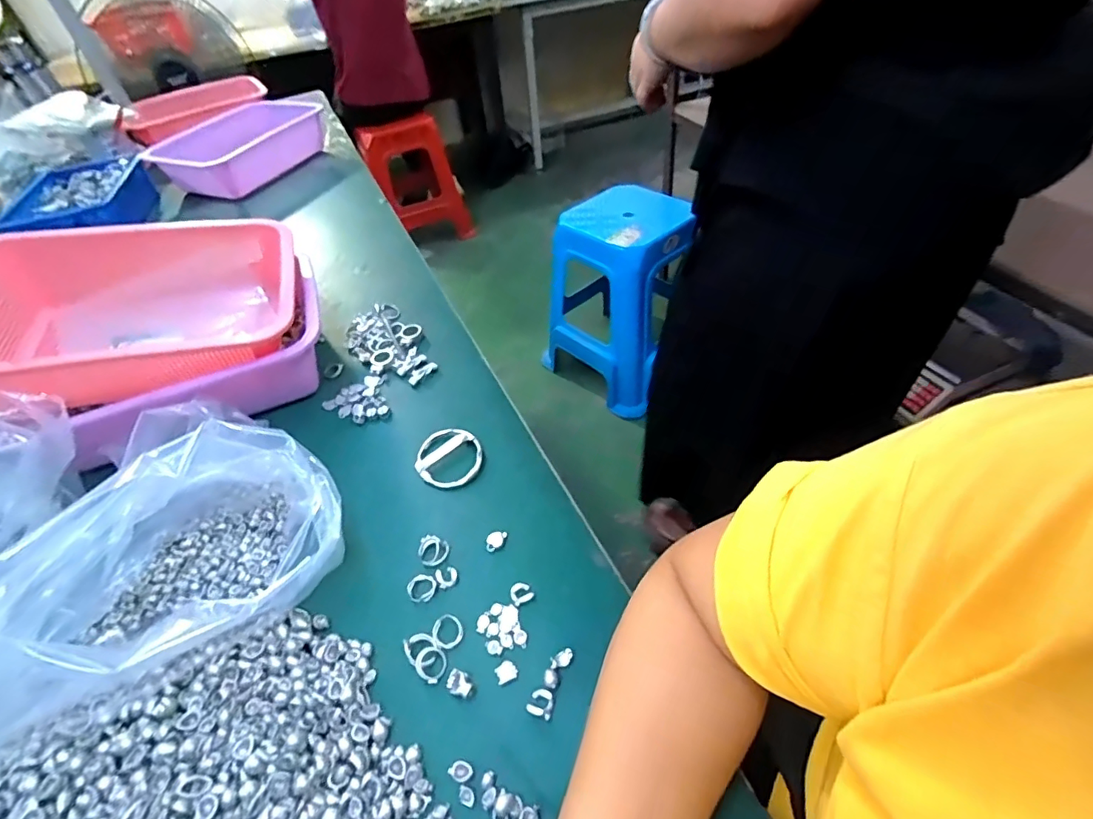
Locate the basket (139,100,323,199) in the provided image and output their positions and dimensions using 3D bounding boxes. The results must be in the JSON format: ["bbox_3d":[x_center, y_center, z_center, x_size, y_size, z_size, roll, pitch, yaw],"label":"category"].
[{"bbox_3d":[-0.598,-0.526,1.028,0.213,0.071,0.320,23,54,27],"label":"basket"}]

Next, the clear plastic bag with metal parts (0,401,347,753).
[{"bbox_3d":[-0.265,0.105,0.368,0.220,0.108,0.151,-32,50,-19],"label":"clear plastic bag with metal parts"}]

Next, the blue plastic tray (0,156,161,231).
[{"bbox_3d":[-0.814,-0.354,0.898,0.199,0.074,0.246,-18,47,-9],"label":"blue plastic tray"}]

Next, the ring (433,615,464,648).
[{"bbox_3d":[-0.070,0.157,0.364,0.021,0.004,0.023,-4,46,4],"label":"ring"}]

